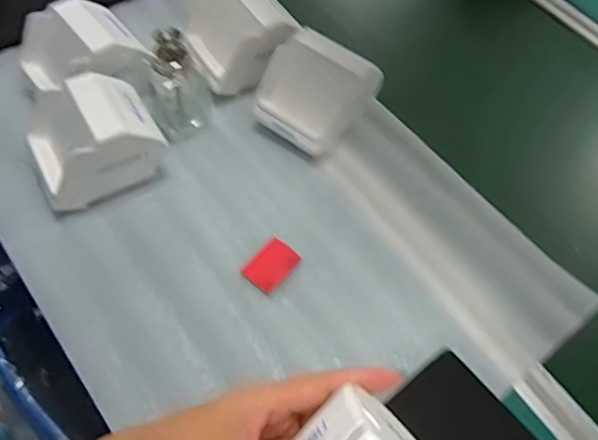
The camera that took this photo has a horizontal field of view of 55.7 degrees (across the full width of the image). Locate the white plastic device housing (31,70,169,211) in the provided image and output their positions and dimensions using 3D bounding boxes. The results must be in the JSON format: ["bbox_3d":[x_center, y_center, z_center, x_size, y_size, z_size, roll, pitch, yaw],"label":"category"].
[{"bbox_3d":[-0.203,-0.081,0.553,0.119,0.083,0.097,-26,63,-19],"label":"white plastic device housing"}]

